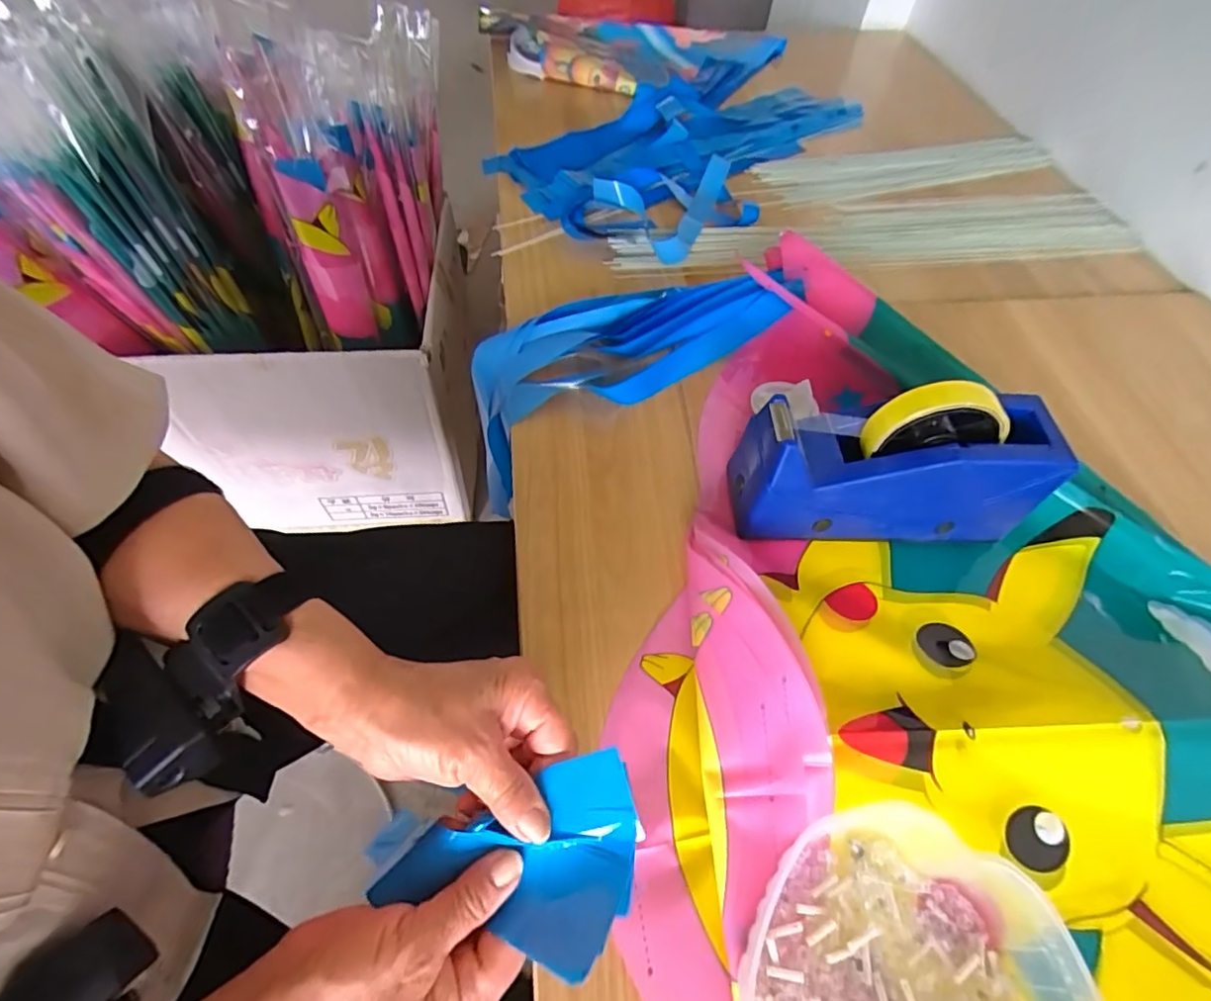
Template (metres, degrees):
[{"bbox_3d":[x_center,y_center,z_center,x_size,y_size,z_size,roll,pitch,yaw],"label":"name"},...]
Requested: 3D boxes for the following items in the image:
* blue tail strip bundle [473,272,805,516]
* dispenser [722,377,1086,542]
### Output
[{"bbox_3d":[0.024,-0.132,0.536,0.330,0.091,0.131,-24,59,-1],"label":"blue tail strip bundle"},{"bbox_3d":[0.198,-0.026,0.396,0.198,0.123,0.061,2,56,-3],"label":"dispenser"}]

